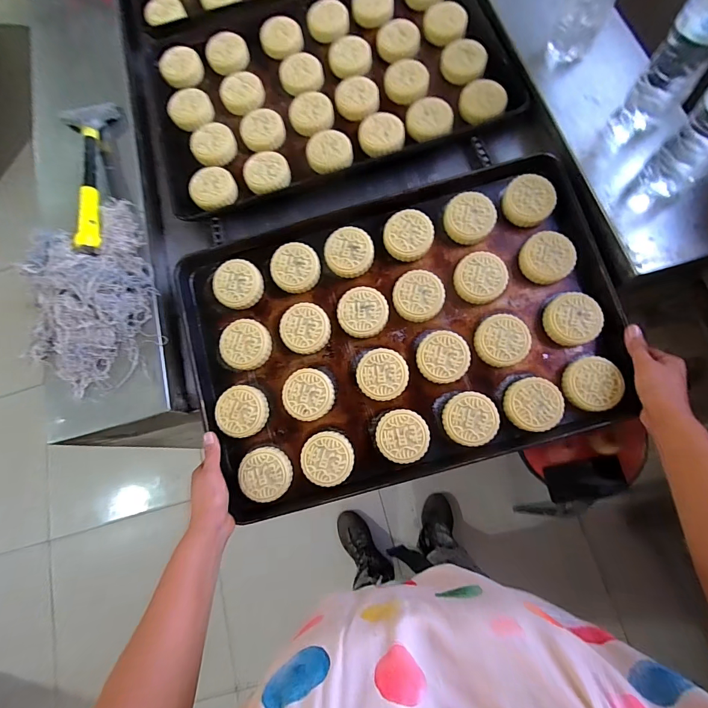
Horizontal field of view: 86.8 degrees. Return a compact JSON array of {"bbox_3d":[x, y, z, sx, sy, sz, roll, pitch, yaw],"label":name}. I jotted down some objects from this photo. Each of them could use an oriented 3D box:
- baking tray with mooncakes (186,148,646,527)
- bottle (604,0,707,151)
[{"bbox_3d":[0.061,-0.030,0.541,0.581,0.033,0.404,-14,81,2],"label":"baking tray with mooncakes"},{"bbox_3d":[0.401,-0.370,0.437,0.065,0.238,0.056,34,70,13],"label":"bottle"}]

